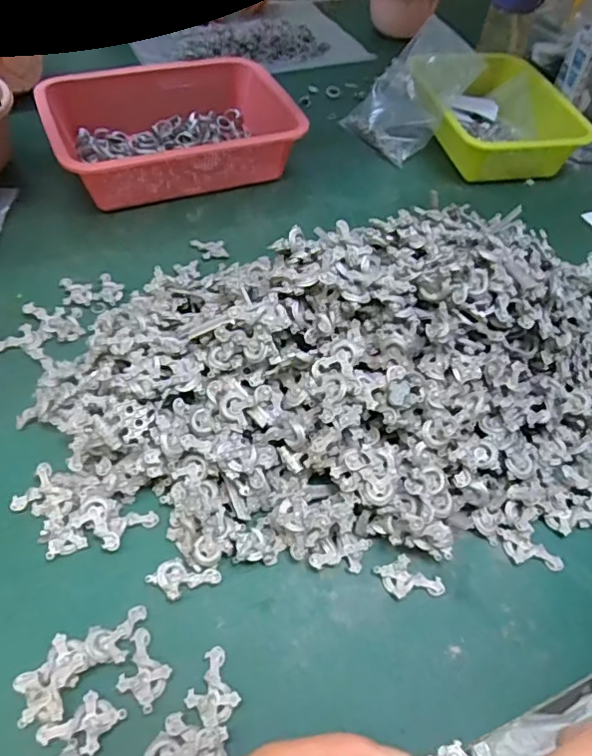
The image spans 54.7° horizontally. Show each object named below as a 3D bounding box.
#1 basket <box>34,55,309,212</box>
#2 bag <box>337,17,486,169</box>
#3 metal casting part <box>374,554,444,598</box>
[{"bbox_3d":[-0.164,-0.324,0.764,0.309,0.081,0.201,-18,53,-19],"label":"basket"},{"bbox_3d":[0.172,-0.417,0.841,0.046,0.191,0.147,15,33,-53],"label":"bag"},{"bbox_3d":[0.085,0.149,0.427,0.042,0.006,0.035,-15,52,-17],"label":"metal casting part"}]

